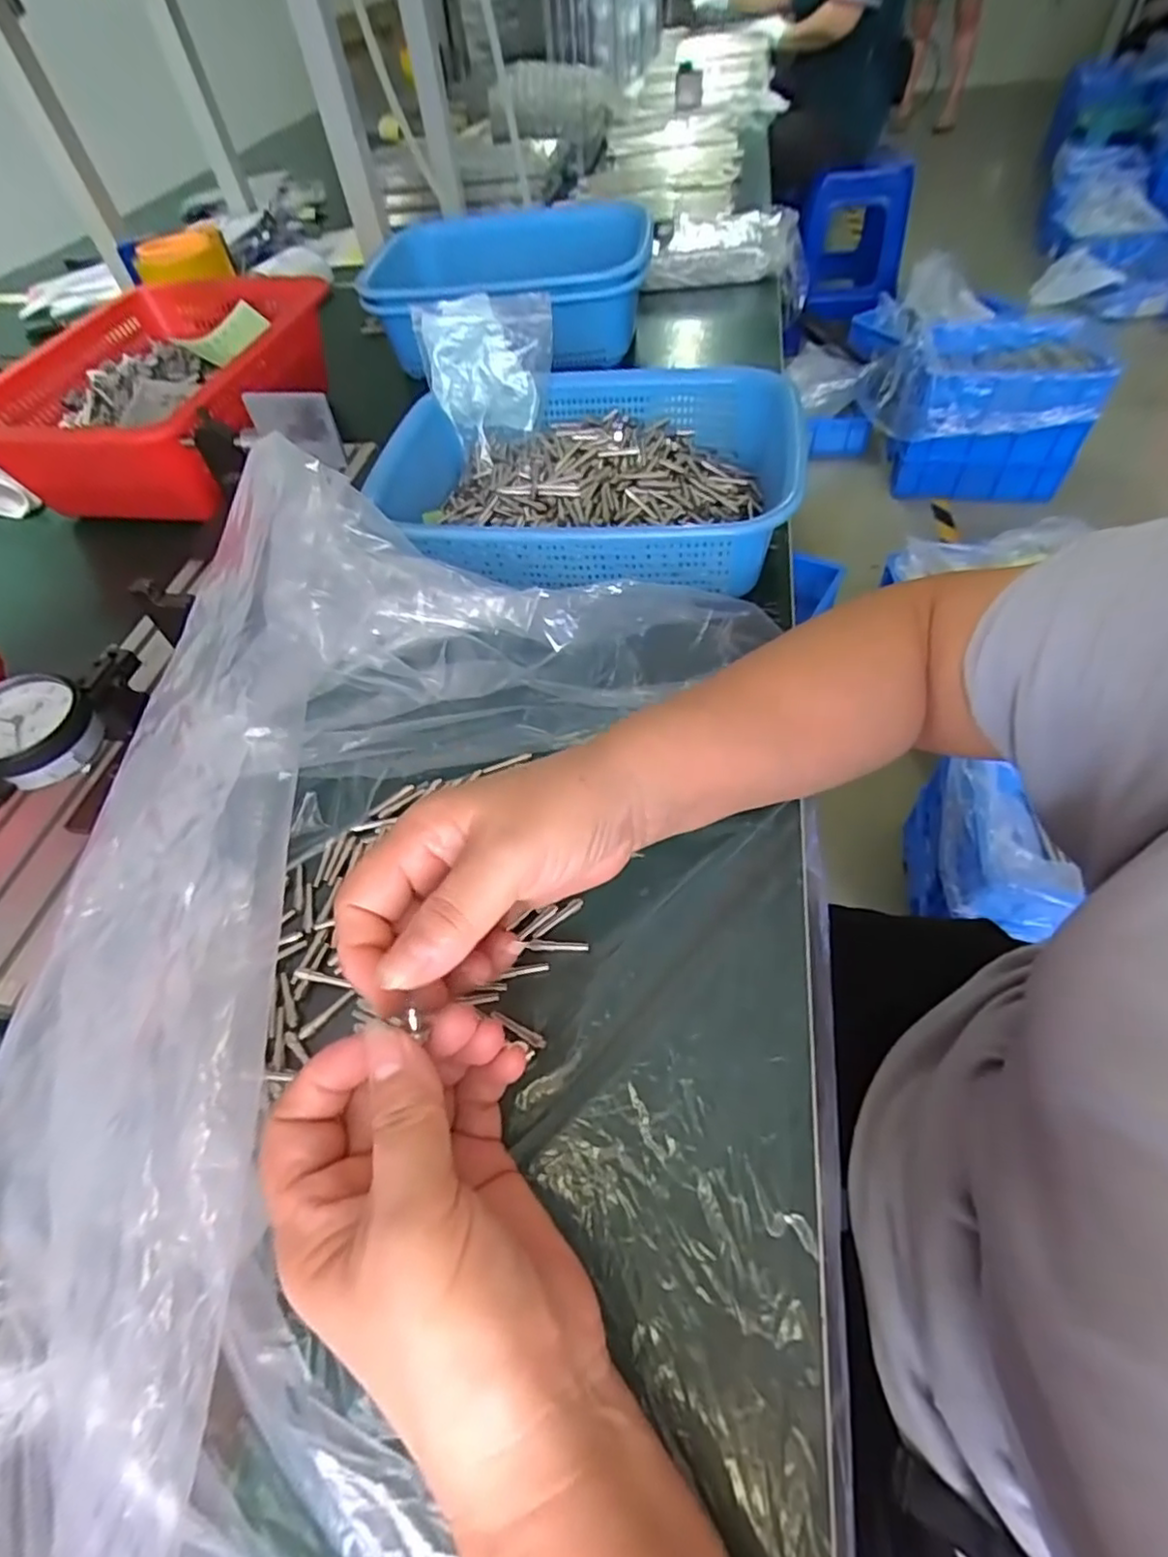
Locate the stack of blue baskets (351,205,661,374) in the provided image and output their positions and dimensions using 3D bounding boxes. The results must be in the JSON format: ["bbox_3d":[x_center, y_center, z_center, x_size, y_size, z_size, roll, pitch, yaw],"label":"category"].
[{"bbox_3d":[-0.077,-0.543,0.703,0.296,0.094,0.264,-2,54,4],"label":"stack of blue baskets"}]

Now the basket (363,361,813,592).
[{"bbox_3d":[-0.001,-0.210,0.464,0.292,0.074,0.205,2,54,6],"label":"basket"}]

